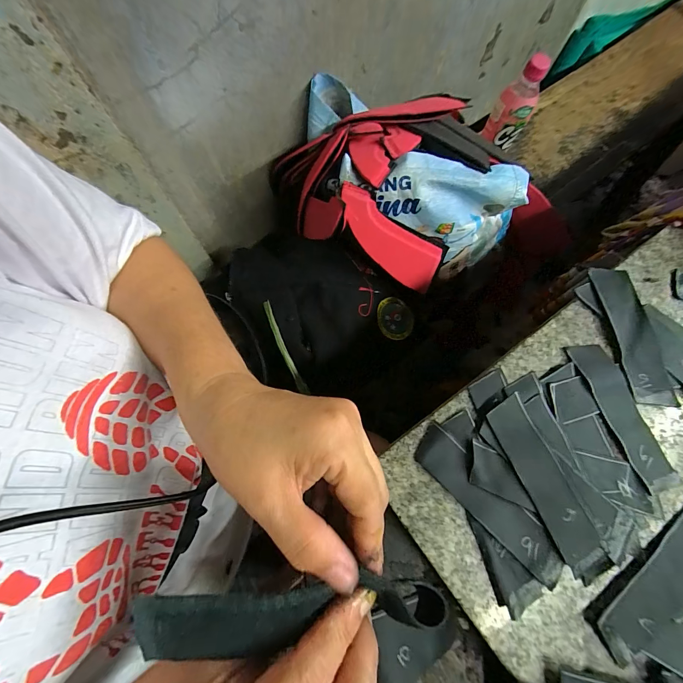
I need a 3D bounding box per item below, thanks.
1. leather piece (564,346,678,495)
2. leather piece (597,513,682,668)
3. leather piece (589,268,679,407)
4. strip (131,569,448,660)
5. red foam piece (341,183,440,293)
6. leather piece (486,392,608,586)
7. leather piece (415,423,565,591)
[{"bbox_3d":[0.217,0.053,0.251,0.033,0.004,0.111,-17,73,-11],"label":"leather piece"},{"bbox_3d":[0.219,0.157,0.218,0.123,0.004,0.034,-35,76,-12],"label":"leather piece"},{"bbox_3d":[0.240,-0.007,0.268,0.034,0.006,0.117,-6,72,-2],"label":"leather piece"},{"bbox_3d":[-0.022,0.127,0.152,0.139,0.016,0.027,-1,74,-7],"label":"strip"},{"bbox_3d":[0.071,-0.137,0.449,0.188,0.047,0.056,35,74,-27],"label":"red foam piece"},{"bbox_3d":[0.141,0.100,0.228,0.030,0.005,0.120,-22,73,1],"label":"leather piece"},{"bbox_3d":[0.102,0.113,0.228,0.029,0.005,0.118,-43,77,-13],"label":"leather piece"}]

